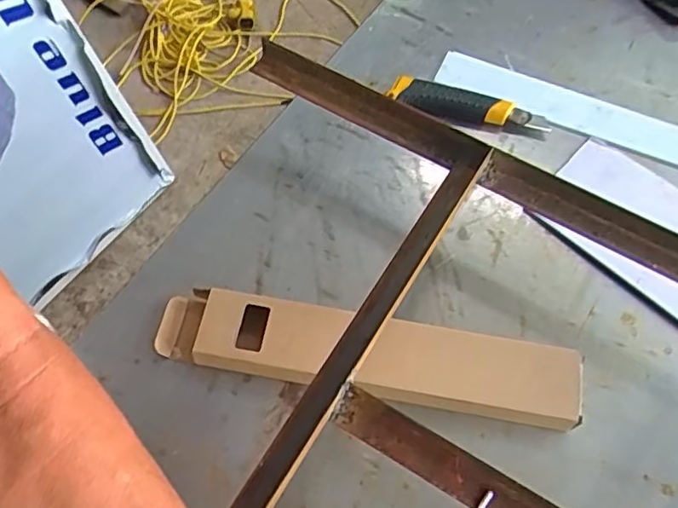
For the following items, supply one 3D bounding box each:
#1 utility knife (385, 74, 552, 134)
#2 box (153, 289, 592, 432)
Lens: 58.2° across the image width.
[{"bbox_3d":[0.136,-0.154,0.638,0.165,0.026,0.027,15,62,7],"label":"utility knife"},{"bbox_3d":[0.019,0.084,0.506,0.345,0.033,0.063,10,62,5],"label":"box"}]

